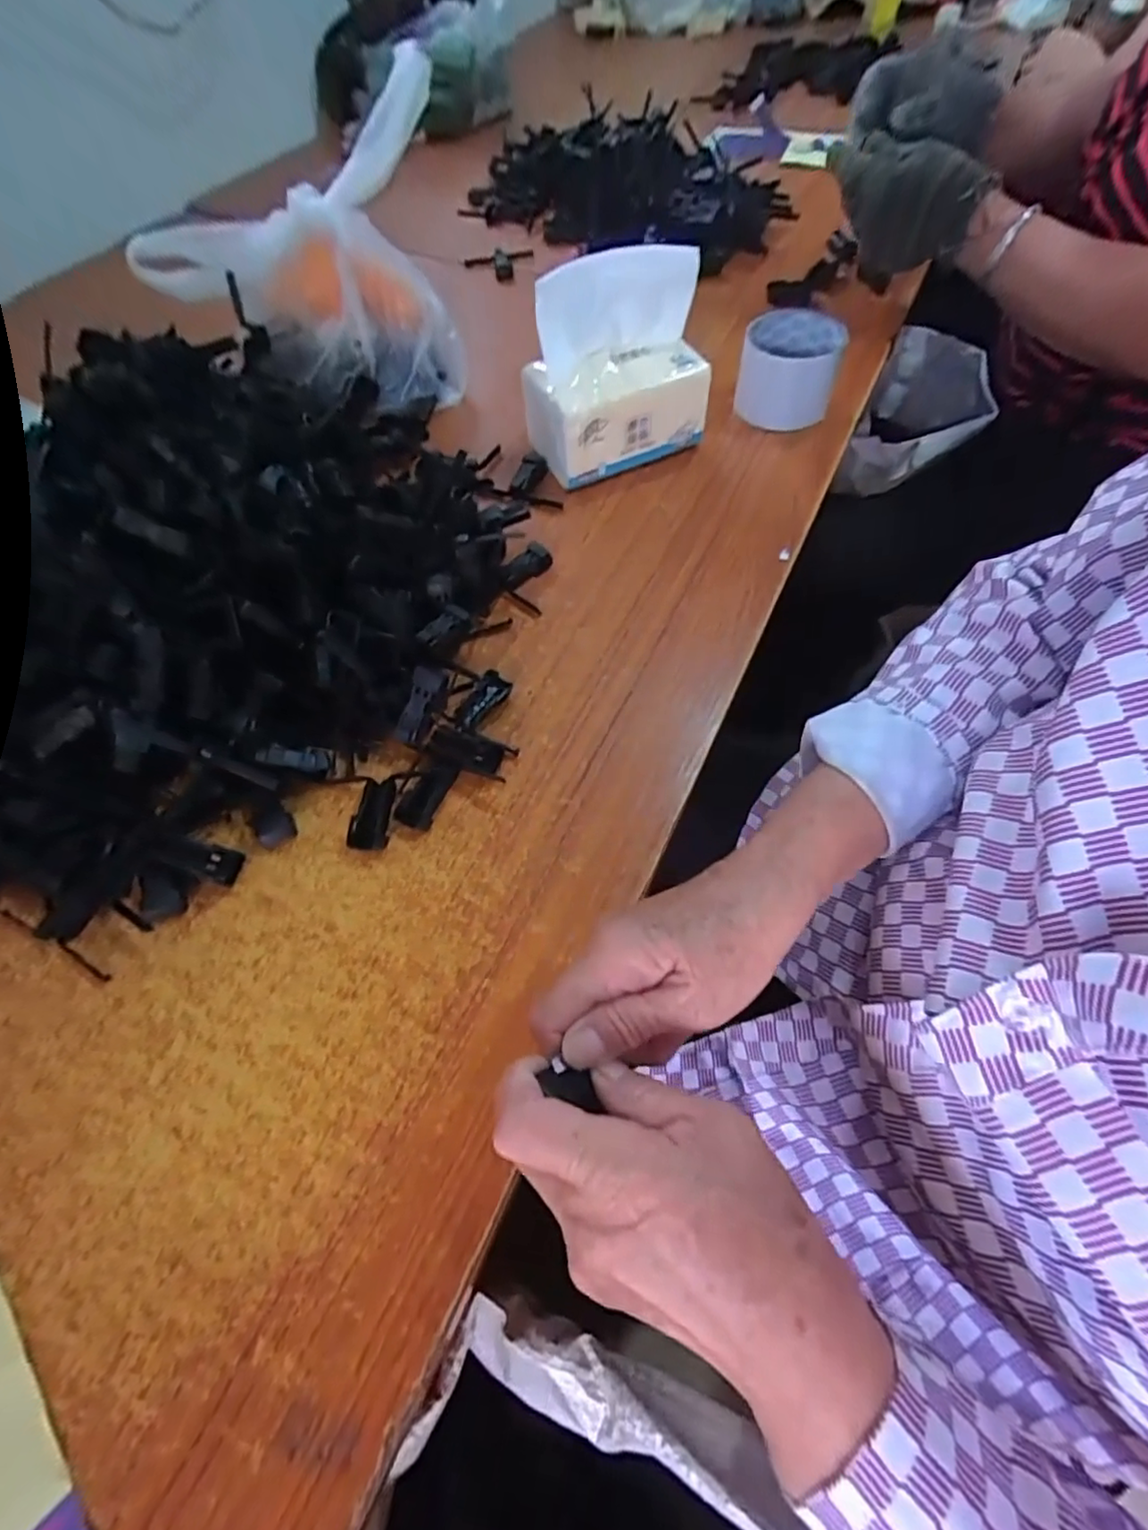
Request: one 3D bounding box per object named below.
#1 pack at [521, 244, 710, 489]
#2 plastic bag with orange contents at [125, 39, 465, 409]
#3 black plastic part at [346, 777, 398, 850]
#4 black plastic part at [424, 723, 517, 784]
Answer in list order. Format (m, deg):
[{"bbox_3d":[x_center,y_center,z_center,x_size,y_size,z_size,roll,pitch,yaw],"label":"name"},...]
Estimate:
[{"bbox_3d":[0.033,-0.327,0.501,0.137,0.138,0.095,-26,61,-12],"label":"pack"},{"bbox_3d":[-0.240,-0.434,0.535,0.272,0.184,0.126,-11,59,-3],"label":"plastic bag with orange contents"},{"bbox_3d":[-0.121,0.030,0.365,0.019,0.014,0.046,3,59,5],"label":"black plastic part"},{"bbox_3d":[-0.069,-0.008,0.383,0.061,0.019,0.031,15,61,12],"label":"black plastic part"}]

